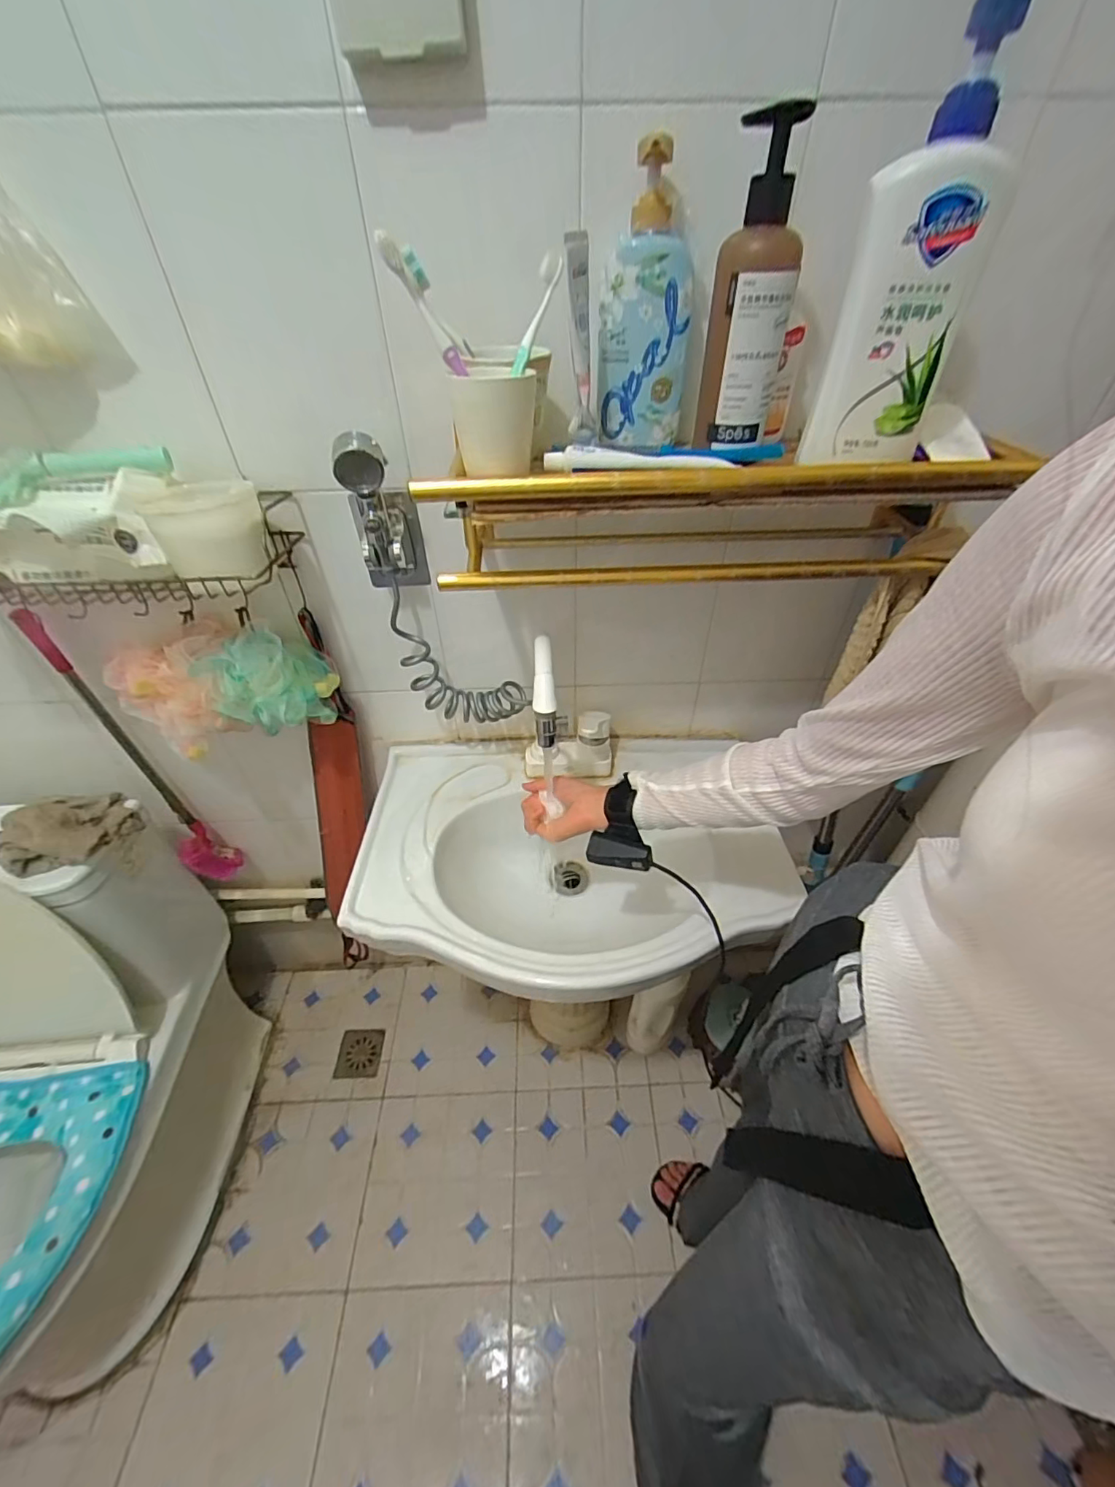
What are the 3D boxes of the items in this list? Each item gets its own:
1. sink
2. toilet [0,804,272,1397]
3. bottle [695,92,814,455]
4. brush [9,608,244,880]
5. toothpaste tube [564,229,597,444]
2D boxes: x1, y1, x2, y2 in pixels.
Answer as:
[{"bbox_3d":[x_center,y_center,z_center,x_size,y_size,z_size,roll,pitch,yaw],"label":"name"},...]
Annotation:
[{"bbox_3d":[0.025,0.186,0.783,0.590,0.154,0.410,-2,41,0],"label":"sink"},{"bbox_3d":[-0.835,0.567,0.845,0.379,0.784,0.706,-6,42,-4],"label":"toilet"},{"bbox_3d":[0.166,-0.378,0.444,0.064,0.211,0.057,10,43,14],"label":"bottle"},{"bbox_3d":[-0.676,0.042,0.854,0.105,0.539,0.082,31,51,32],"label":"brush"},{"bbox_3d":[0.023,-0.357,0.472,0.025,0.148,0.042,2,42,5],"label":"toothpaste tube"}]

